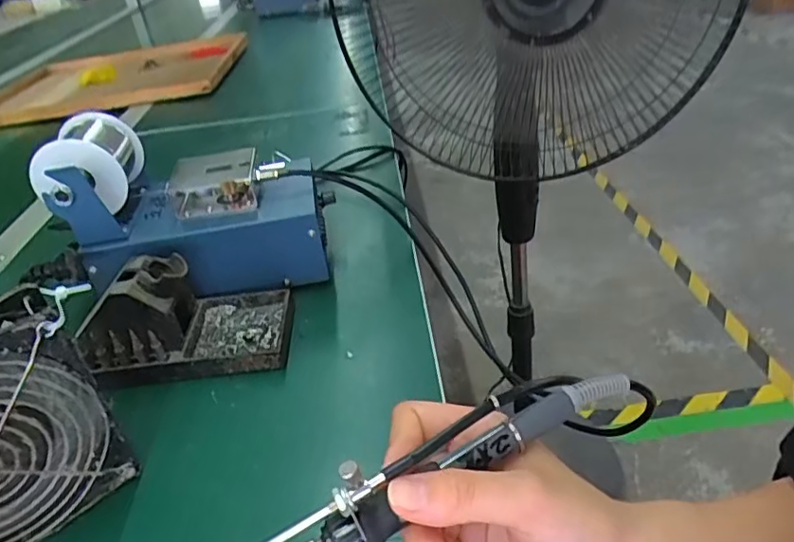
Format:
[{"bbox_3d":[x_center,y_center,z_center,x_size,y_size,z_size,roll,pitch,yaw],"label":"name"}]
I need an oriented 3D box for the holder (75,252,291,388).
[{"bbox_3d":[-0.148,0.027,0.410,0.133,0.069,0.079,-8,34,-1],"label":"holder"}]

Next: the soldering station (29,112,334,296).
[{"bbox_3d":[-0.163,-0.053,0.473,0.202,0.131,0.123,-10,34,-4],"label":"soldering station"}]

